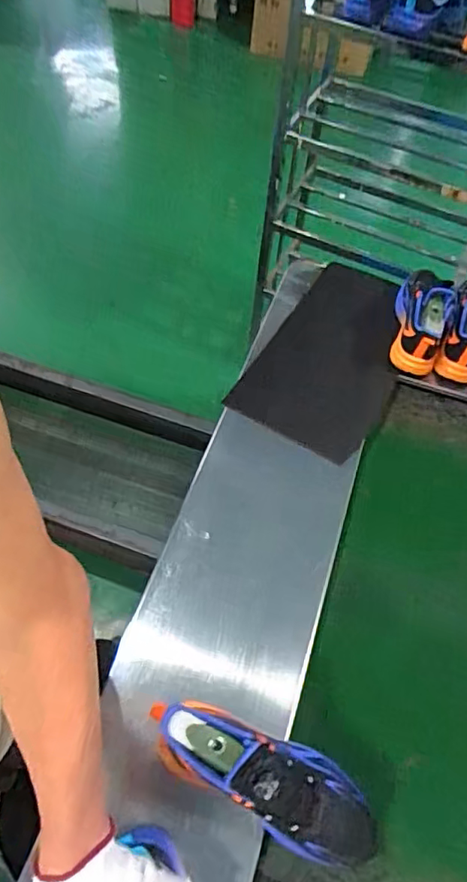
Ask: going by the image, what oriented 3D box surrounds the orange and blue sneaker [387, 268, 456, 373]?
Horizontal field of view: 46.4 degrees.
[{"bbox_3d":[0.342,-0.235,0.980,0.082,0.123,0.202,11,59,3],"label":"orange and blue sneaker"}]

